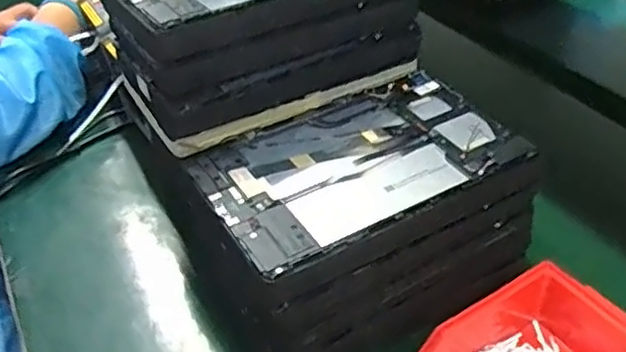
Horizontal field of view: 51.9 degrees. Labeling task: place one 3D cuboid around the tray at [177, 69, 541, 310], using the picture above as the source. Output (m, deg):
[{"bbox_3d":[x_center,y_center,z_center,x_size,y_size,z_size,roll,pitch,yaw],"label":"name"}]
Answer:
[{"bbox_3d":[0.037,0.000,0.511,0.245,0.038,0.162,-17,41,-18],"label":"tray"}]

